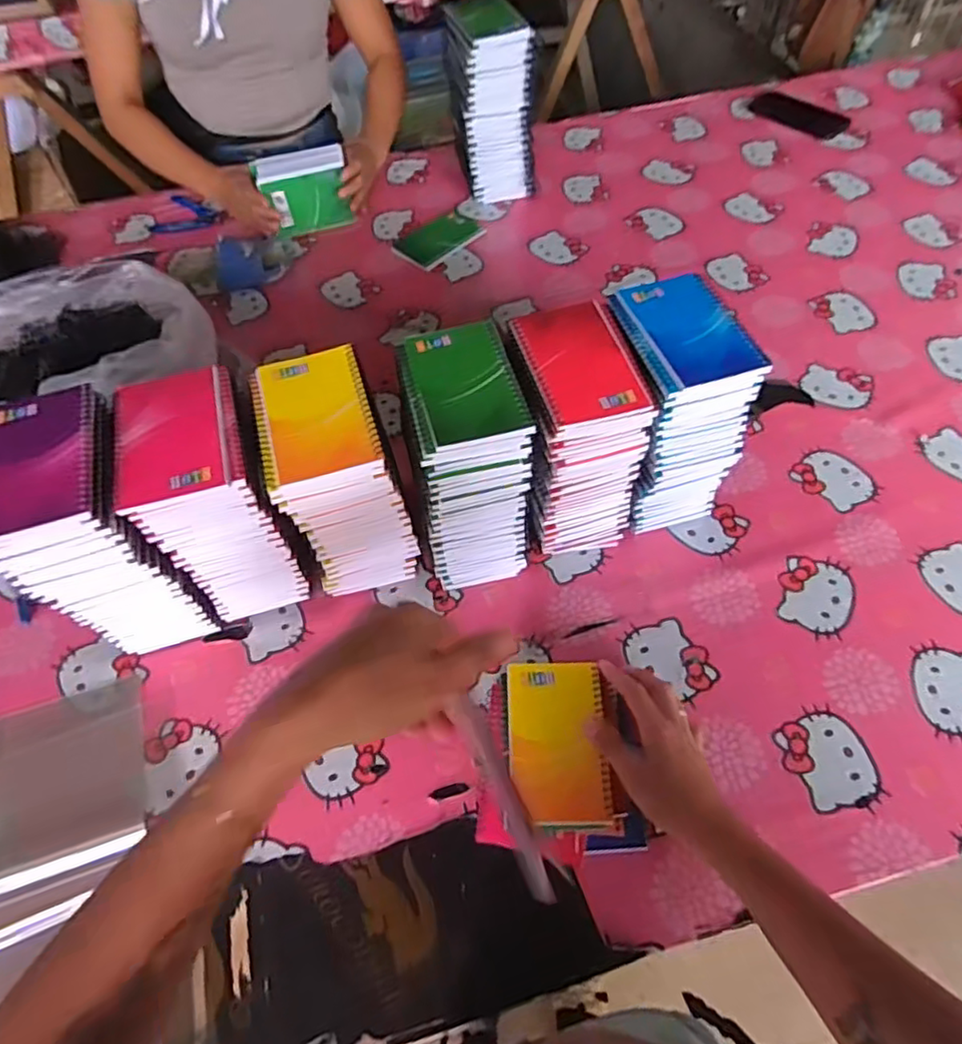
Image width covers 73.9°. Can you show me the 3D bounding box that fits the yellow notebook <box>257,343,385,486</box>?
[{"bbox_3d":[-0.131,-0.090,0.515,0.082,0.008,0.124,-16,58,-8],"label":"yellow notebook"}]

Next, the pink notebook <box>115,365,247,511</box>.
[{"bbox_3d":[-0.239,-0.071,0.501,0.091,0.010,0.124,-17,58,-8],"label":"pink notebook"}]

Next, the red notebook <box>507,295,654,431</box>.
[{"bbox_3d":[0.083,-0.138,0.538,0.086,0.008,0.128,-15,58,-6],"label":"red notebook"}]

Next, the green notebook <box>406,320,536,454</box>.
[{"bbox_3d":[-0.012,-0.119,0.528,0.079,0.011,0.128,-13,58,-6],"label":"green notebook"}]

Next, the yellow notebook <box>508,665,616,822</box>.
[{"bbox_3d":[0.066,0.182,0.541,0.079,0.005,0.128,-4,57,0],"label":"yellow notebook"}]

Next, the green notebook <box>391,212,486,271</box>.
[{"bbox_3d":[-0.062,-0.433,0.976,0.088,0.004,0.136,39,67,24],"label":"green notebook"}]

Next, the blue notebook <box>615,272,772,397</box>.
[{"bbox_3d":[0.180,-0.166,0.549,0.082,0.012,0.125,-14,58,-6],"label":"blue notebook"}]

